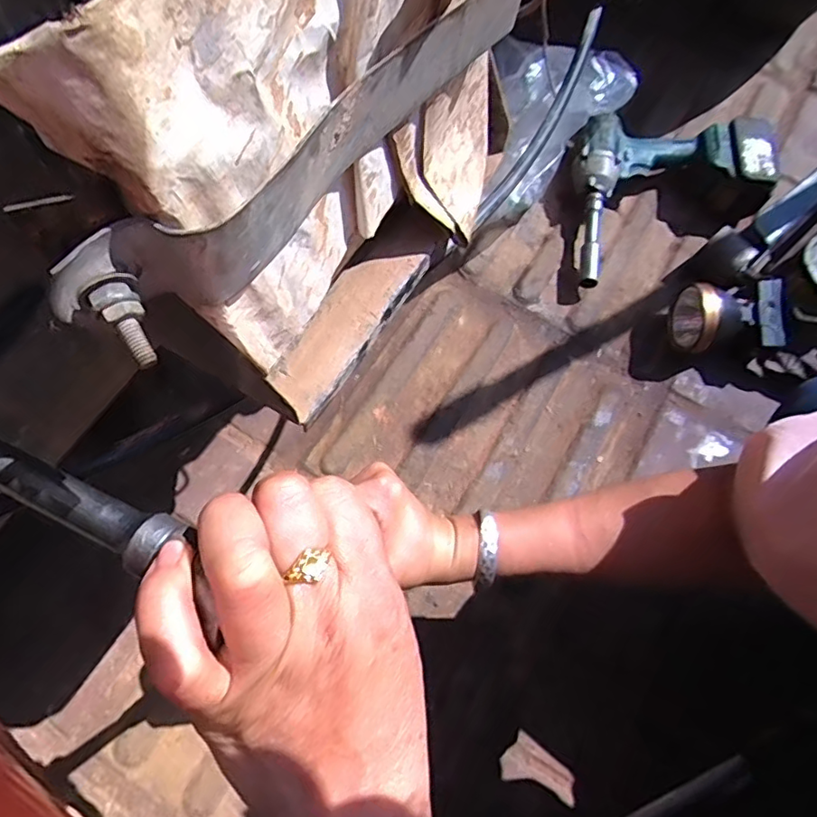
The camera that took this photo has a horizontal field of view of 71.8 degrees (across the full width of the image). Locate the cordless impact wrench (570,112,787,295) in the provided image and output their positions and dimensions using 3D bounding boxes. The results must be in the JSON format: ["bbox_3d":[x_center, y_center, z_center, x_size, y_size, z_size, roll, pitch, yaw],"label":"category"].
[{"bbox_3d":[0.315,-0.300,0.742,0.336,0.080,0.203,-31,69,-11],"label":"cordless impact wrench"}]

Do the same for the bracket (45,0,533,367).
[{"bbox_3d":[-0.018,-0.093,0.181,0.024,0.037,0.207,35,72,15],"label":"bracket"}]

